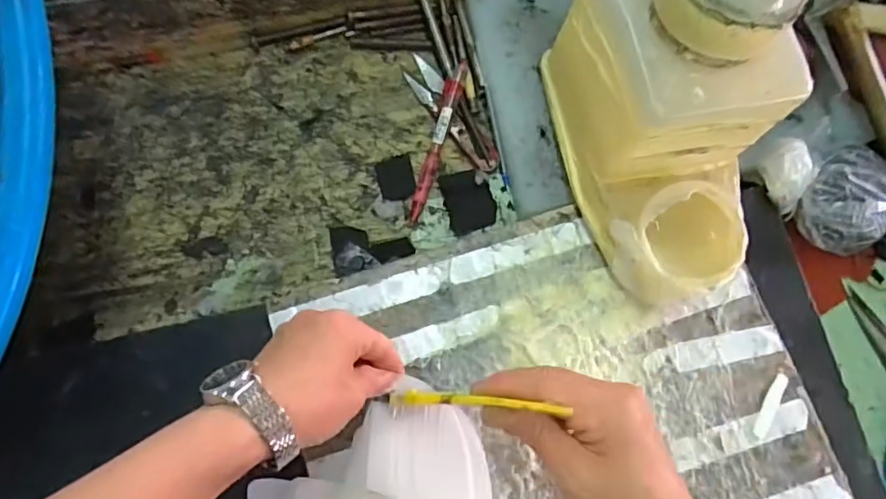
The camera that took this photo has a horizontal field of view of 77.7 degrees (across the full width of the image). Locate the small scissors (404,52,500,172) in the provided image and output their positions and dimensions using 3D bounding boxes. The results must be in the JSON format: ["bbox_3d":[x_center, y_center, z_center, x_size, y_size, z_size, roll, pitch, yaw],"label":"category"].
[{"bbox_3d":[0.007,-0.113,0.453,0.026,0.012,0.115,-35,83,-10],"label":"small scissors"}]

